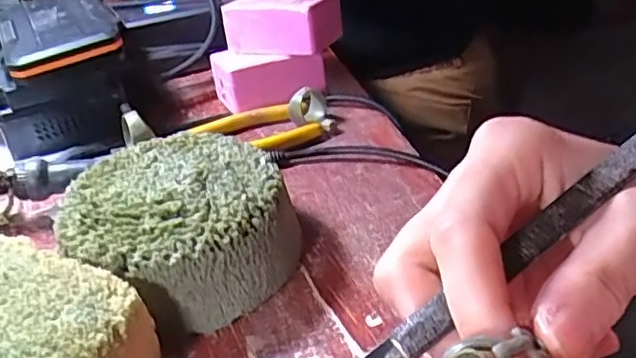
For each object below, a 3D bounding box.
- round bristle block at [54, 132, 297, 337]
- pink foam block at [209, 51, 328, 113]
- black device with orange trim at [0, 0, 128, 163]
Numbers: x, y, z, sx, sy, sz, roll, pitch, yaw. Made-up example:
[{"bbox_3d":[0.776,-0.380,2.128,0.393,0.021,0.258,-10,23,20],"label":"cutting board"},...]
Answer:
[{"bbox_3d":[-0.063,0.023,0.284,0.094,0.046,0.092,-4,34,3],"label":"round bristle block"},{"bbox_3d":[-0.034,-0.071,0.424,0.068,0.037,0.043,-16,35,-15],"label":"pink foam block"},{"bbox_3d":[-0.173,-0.071,0.408,0.083,0.074,0.098,-18,35,-17],"label":"black device with orange trim"}]

